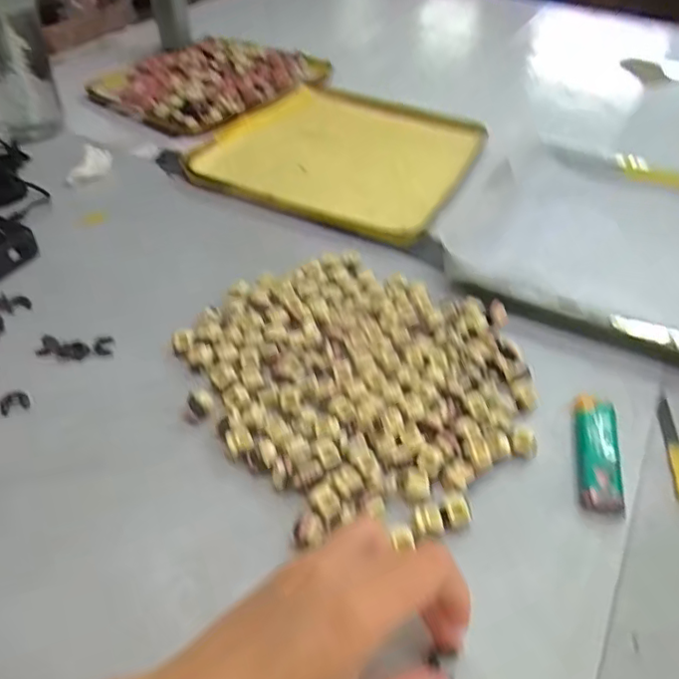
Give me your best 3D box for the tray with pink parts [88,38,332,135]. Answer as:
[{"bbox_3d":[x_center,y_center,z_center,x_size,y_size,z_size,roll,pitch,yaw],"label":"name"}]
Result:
[{"bbox_3d":[-0.156,-0.315,0.707,0.213,0.031,0.249,33,52,28],"label":"tray with pink parts"}]

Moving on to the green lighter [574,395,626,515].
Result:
[{"bbox_3d":[0.152,0.065,0.345,0.025,0.008,0.077,11,45,9],"label":"green lighter"}]

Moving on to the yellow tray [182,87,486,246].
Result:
[{"bbox_3d":[0.005,-0.187,0.599,0.236,0.028,0.247,18,46,16],"label":"yellow tray"}]

